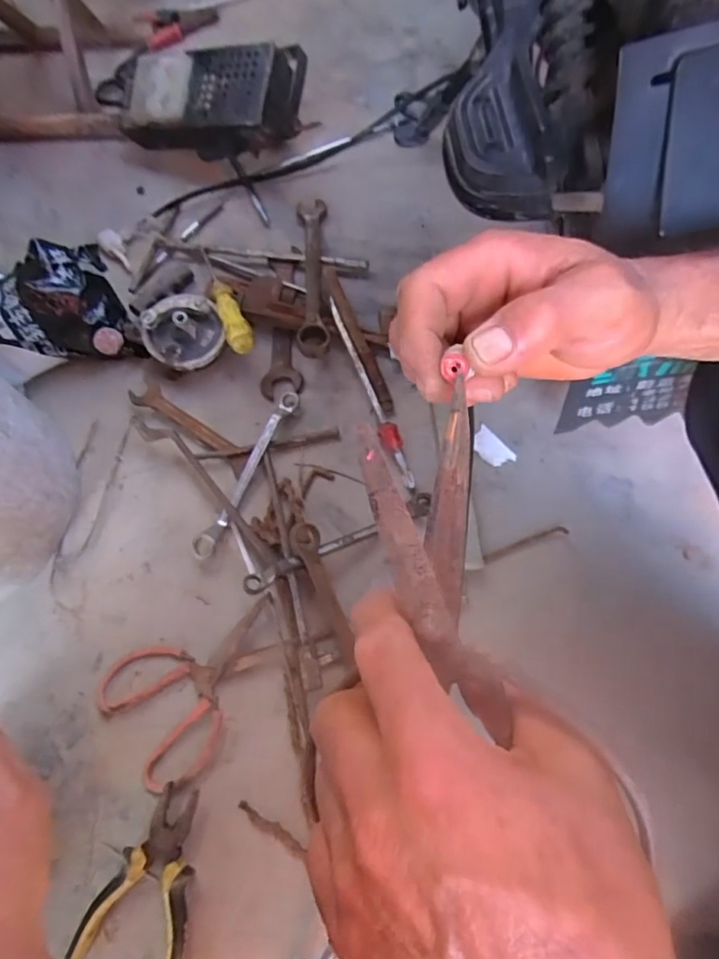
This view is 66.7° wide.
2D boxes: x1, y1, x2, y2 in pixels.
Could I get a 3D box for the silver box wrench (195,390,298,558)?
[{"bbox_3d":[-0.130,-0.011,0.643,0.023,0.023,0.226,21,70,11],"label":"silver box wrench"}]

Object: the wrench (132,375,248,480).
[{"bbox_3d":[-0.206,-0.065,0.663,0.176,0.013,0.036,36,74,16],"label":"wrench"}]

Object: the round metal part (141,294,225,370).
[{"bbox_3d":[-0.219,-0.181,0.684,0.094,0.051,0.089,-1,69,2],"label":"round metal part"}]

